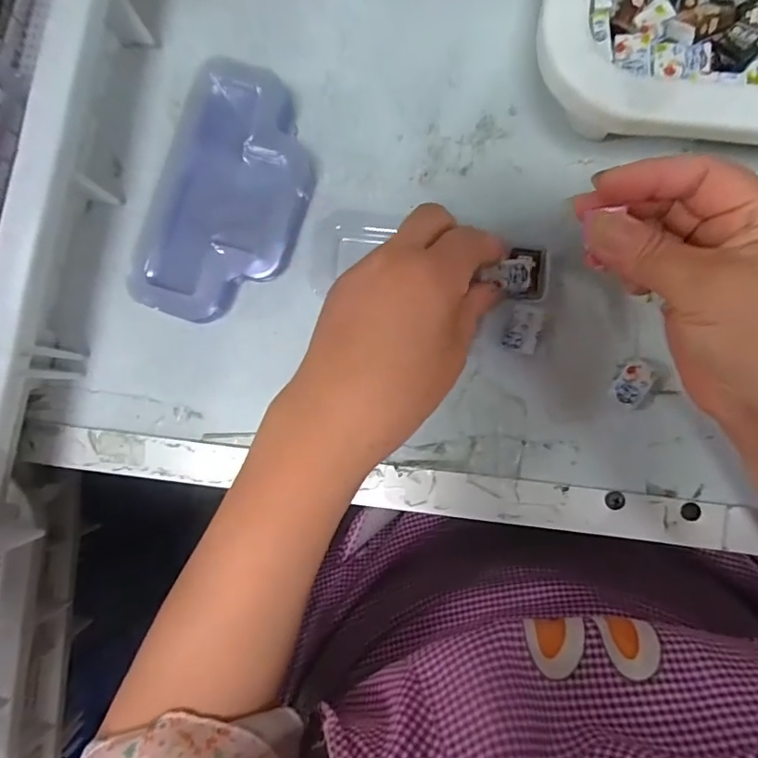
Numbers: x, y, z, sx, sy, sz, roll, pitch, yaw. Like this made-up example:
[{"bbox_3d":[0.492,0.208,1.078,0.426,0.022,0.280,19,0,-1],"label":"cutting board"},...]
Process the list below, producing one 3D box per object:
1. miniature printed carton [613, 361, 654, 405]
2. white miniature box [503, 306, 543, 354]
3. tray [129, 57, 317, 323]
[{"bbox_3d":[0.137,0.002,0.281,0.016,0.008,0.023,32,90,6],"label":"miniature printed carton"},{"bbox_3d":[0.080,-0.028,0.287,0.017,0.005,0.026,17,88,6],"label":"white miniature box"},{"bbox_3d":[-0.083,-0.100,0.292,0.080,0.035,0.142,21,88,6],"label":"tray"}]

